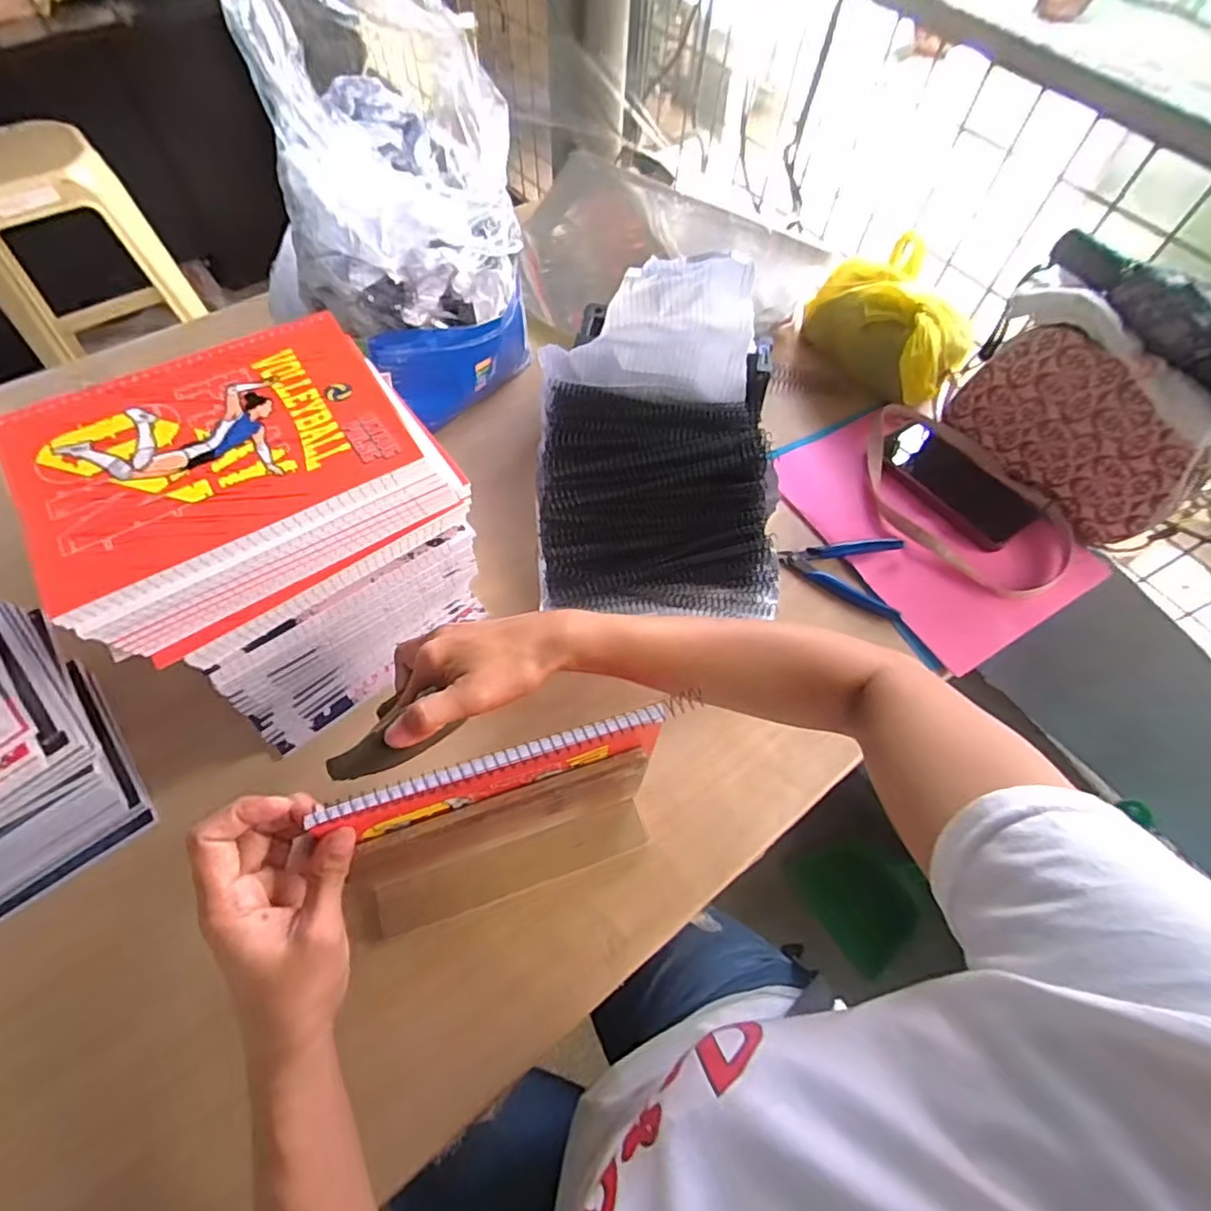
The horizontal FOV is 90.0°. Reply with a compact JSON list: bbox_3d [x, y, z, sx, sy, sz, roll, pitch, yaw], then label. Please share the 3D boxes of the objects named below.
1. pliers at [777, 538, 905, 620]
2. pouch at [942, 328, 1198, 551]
[{"bbox_3d":[0.220,-0.033,0.563,0.107,0.030,0.066,11,61,2],"label":"pliers"},{"bbox_3d":[0.447,-0.168,0.579,0.035,0.132,0.209,-31,67,-18],"label":"pouch"}]

